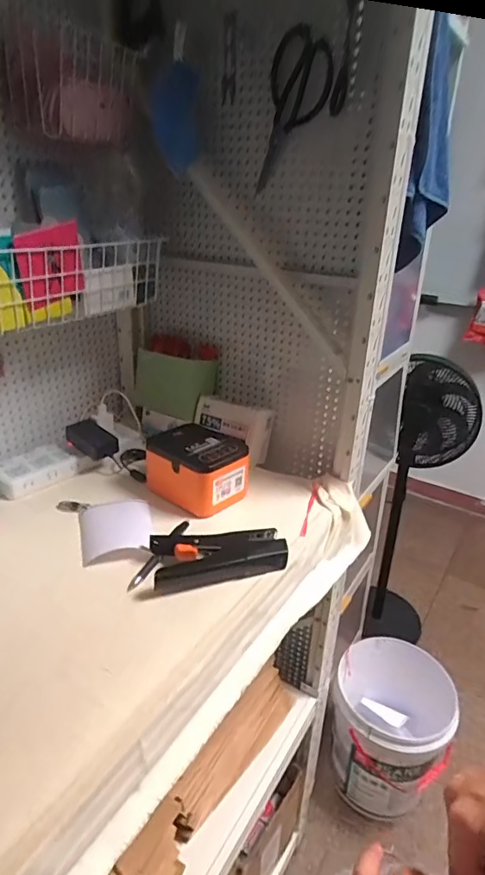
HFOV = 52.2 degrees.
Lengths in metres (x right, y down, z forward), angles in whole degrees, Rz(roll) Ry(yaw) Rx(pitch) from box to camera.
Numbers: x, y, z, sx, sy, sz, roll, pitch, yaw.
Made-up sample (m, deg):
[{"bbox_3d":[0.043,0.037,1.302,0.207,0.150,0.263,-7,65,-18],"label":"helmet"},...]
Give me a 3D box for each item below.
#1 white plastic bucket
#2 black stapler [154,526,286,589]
[{"bbox_3d":[0.406,0.824,1.403,0.309,0.370,0.316,2,26,-1],"label":"white plastic bucket"},{"bbox_3d":[-0.028,0.152,0.632,0.167,0.028,0.074,-3,26,-11],"label":"black stapler"}]

